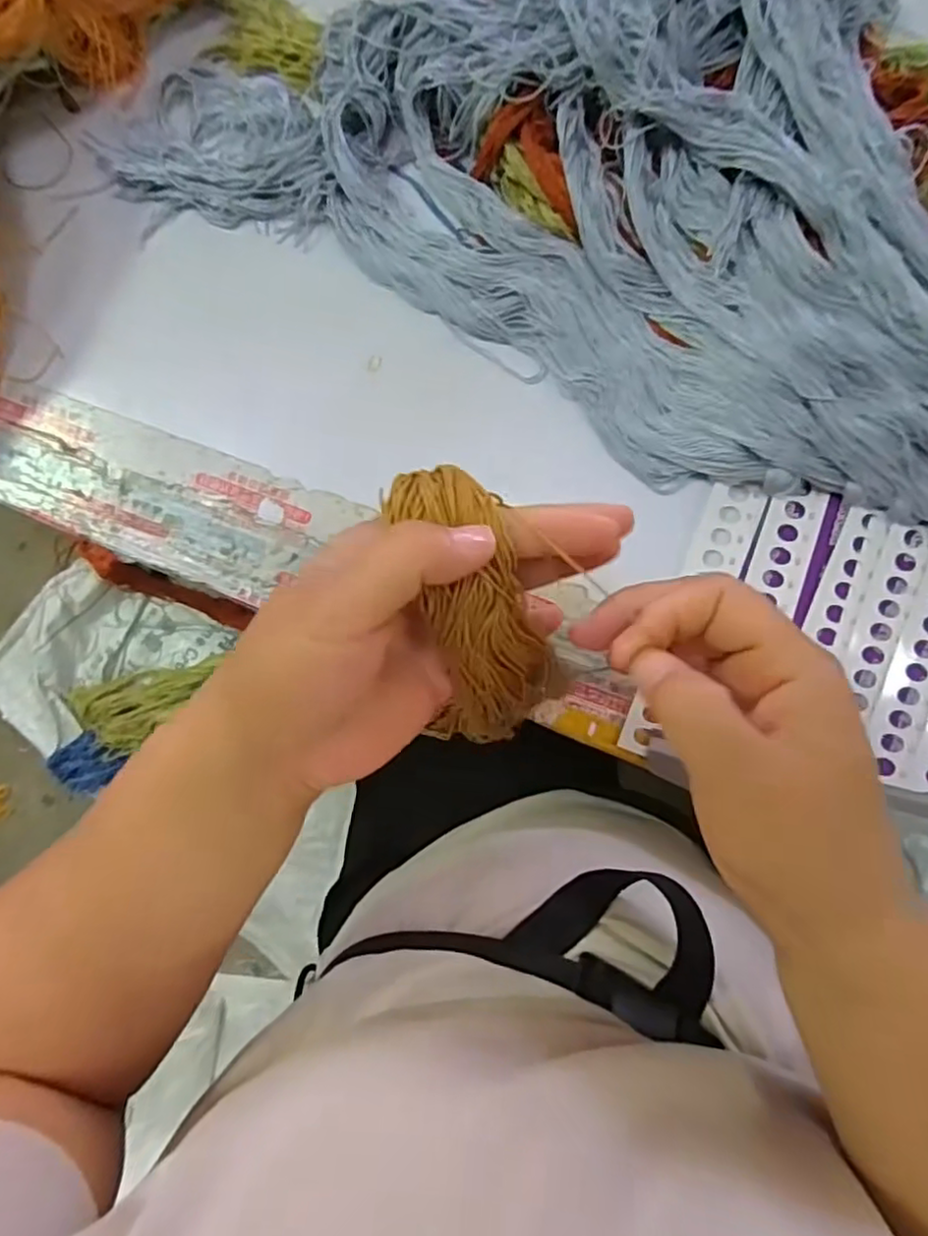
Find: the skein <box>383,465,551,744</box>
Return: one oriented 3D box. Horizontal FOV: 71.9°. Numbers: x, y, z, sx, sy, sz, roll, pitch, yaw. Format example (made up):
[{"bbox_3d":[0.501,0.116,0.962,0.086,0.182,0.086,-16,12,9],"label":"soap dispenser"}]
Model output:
[{"bbox_3d":[0.005,0.004,0.233,0.043,0.027,0.113,-11,122,6],"label":"skein"}]

